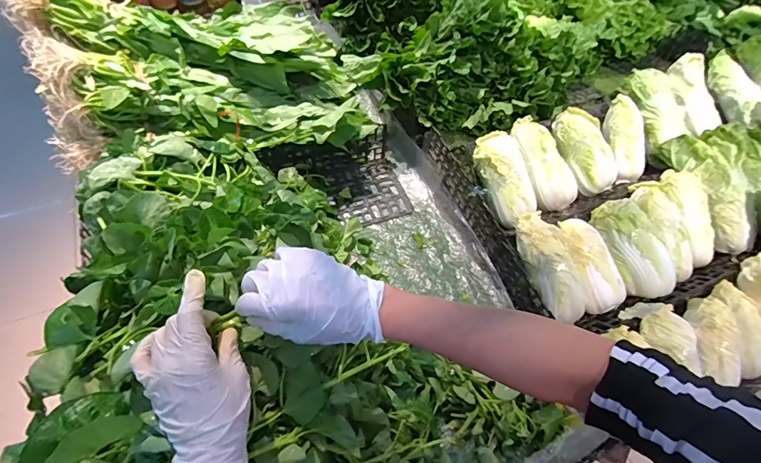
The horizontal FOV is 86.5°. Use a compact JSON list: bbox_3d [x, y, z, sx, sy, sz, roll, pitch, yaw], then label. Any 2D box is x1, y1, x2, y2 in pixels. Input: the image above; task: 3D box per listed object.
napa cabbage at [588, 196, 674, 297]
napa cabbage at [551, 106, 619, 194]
[{"bbox_3d":[0.458,0.032,0.740,0.083,0.077,0.187,-22,80,-19],"label":"napa cabbage"},{"bbox_3d":[0.440,-0.175,0.880,0.095,0.082,0.189,-26,87,12],"label":"napa cabbage"}]

